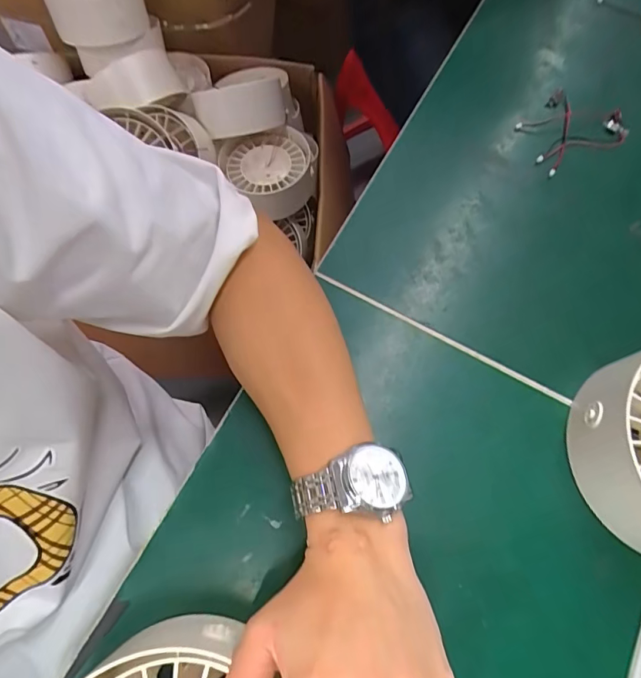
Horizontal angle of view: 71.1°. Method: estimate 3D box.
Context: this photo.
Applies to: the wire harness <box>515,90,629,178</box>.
[{"bbox_3d":[0.230,-0.191,0.415,0.104,0.009,0.077,-40,75,-16],"label":"wire harness"}]

